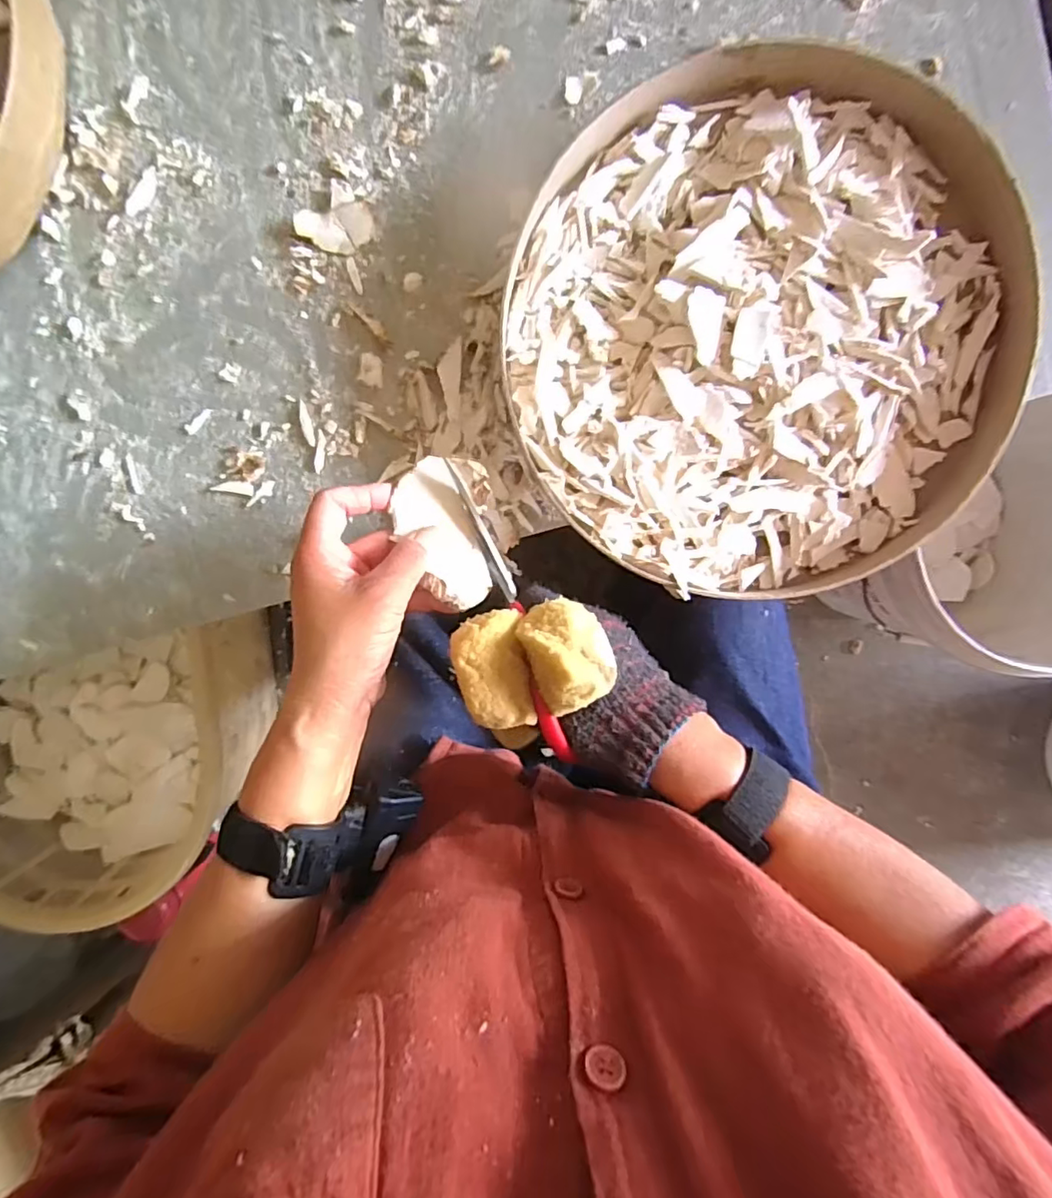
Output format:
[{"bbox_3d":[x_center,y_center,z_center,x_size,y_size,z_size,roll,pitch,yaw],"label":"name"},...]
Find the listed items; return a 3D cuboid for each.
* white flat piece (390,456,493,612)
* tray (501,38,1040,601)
[{"bbox_3d":[-0.049,-0.037,0.335,0.041,0.009,0.087,-26,85,-11],"label":"white flat piece"},{"bbox_3d":[0.140,-0.155,0.357,0.293,0.043,0.299,0,95,3],"label":"tray"}]

